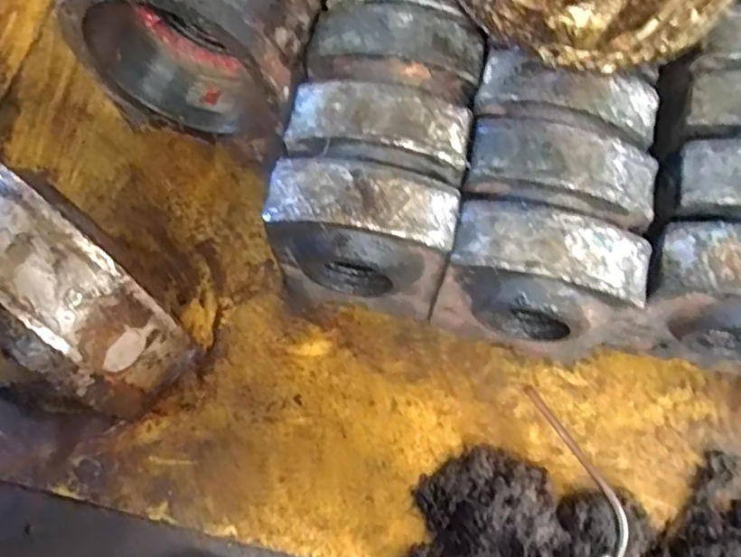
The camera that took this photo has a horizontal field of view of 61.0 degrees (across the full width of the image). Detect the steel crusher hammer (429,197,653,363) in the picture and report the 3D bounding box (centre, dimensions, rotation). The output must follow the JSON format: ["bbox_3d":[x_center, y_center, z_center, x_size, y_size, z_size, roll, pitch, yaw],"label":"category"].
[{"bbox_3d":[0.149,0.010,0.587,0.161,0.189,0.085,12,70,3],"label":"steel crusher hammer"}]

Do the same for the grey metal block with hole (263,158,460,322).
[{"bbox_3d":[-0.009,-0.031,0.601,0.163,0.187,0.093,5,69,0],"label":"grey metal block with hole"}]

